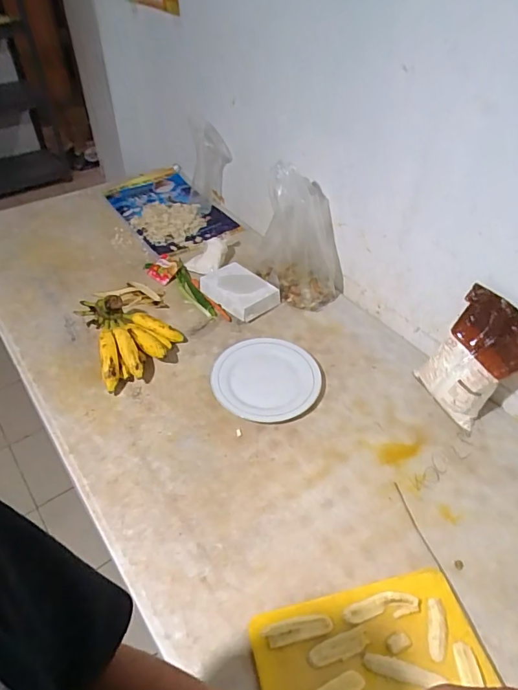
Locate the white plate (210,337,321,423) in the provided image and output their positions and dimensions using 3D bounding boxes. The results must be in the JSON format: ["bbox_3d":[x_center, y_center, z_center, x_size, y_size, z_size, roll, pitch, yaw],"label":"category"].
[{"bbox_3d":[0.013,0.067,0.965,0.216,0.029,0.205,1,44,-1],"label":"white plate"}]

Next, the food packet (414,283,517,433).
[{"bbox_3d":[0.409,0.038,0.876,0.105,0.224,0.171,-26,50,-25],"label":"food packet"}]

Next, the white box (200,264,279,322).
[{"bbox_3d":[-0.051,-0.134,1.150,0.189,0.049,0.121,32,52,28],"label":"white box"}]

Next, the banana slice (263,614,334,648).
[{"bbox_3d":[0.054,0.396,0.637,0.094,0.010,0.029,-10,45,-11],"label":"banana slice"}]

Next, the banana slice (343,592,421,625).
[{"bbox_3d":[0.176,0.376,0.659,0.109,0.012,0.035,-3,44,-4],"label":"banana slice"}]

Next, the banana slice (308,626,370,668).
[{"bbox_3d":[0.107,0.408,0.616,0.085,0.006,0.028,-13,46,-15],"label":"banana slice"}]

